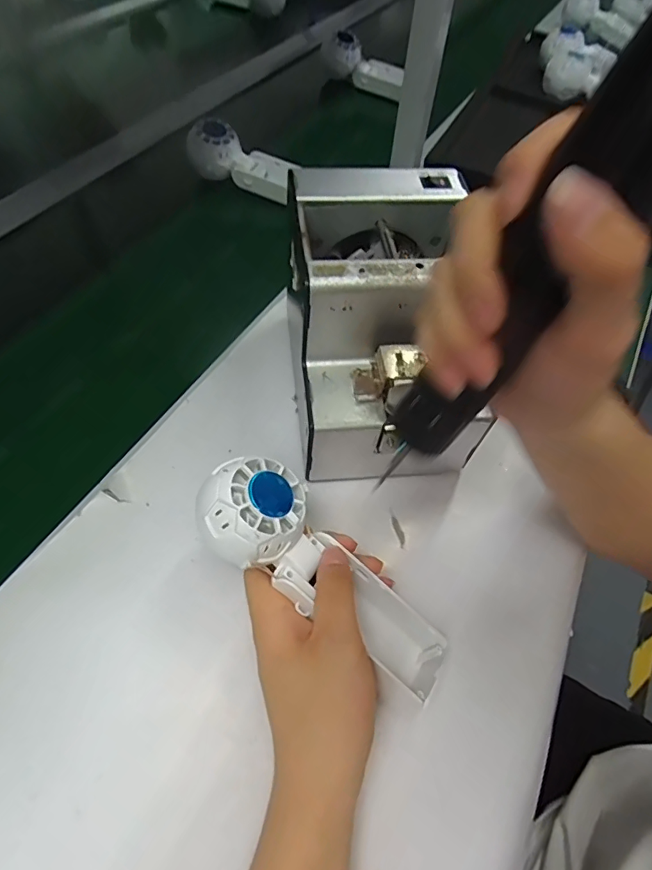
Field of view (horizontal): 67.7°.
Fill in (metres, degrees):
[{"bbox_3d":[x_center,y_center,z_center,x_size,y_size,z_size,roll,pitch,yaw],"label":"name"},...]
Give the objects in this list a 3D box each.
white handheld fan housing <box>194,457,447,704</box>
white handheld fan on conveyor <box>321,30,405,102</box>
[{"bbox_3d":[0.006,0.083,0.286,0.180,0.035,0.058,44,59,-16],"label":"white handheld fan housing"},{"bbox_3d":[0.059,-0.608,0.796,0.136,0.060,0.059,22,56,-9],"label":"white handheld fan on conveyor"}]

